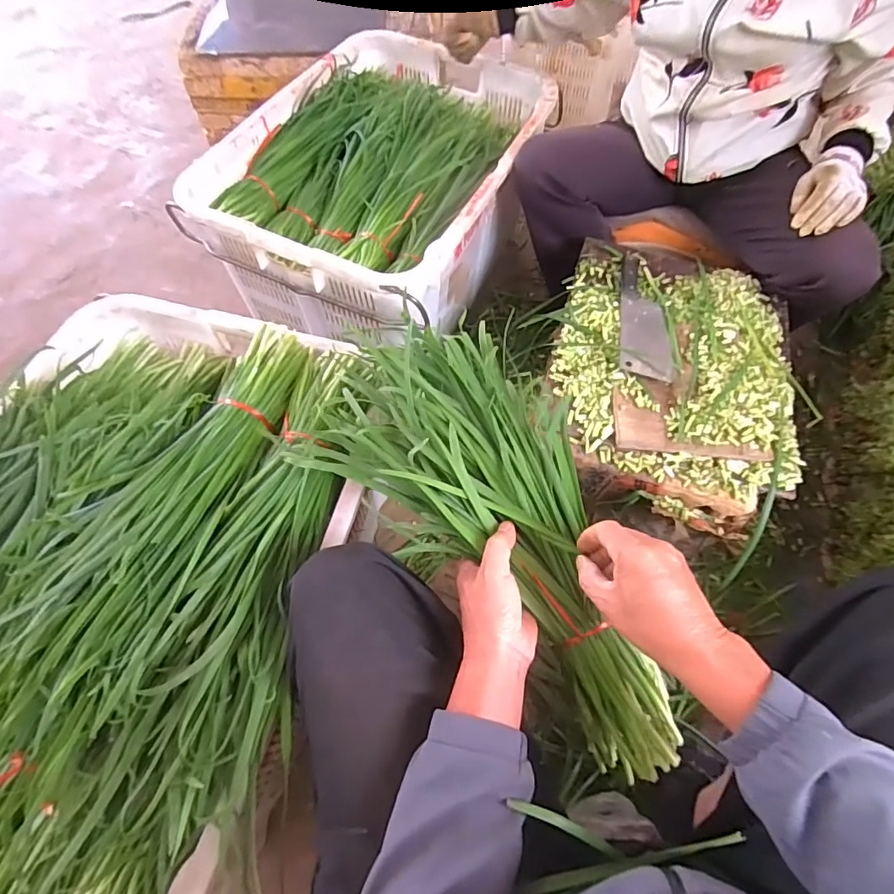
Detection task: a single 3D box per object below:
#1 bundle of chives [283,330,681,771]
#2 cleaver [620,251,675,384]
[{"bbox_3d":[0.070,0.091,0.523,0.230,0.081,0.475,-30,80,-17],"label":"bundle of chives"},{"bbox_3d":[0.326,-0.224,0.830,0.083,0.018,0.270,10,62,4],"label":"cleaver"}]

